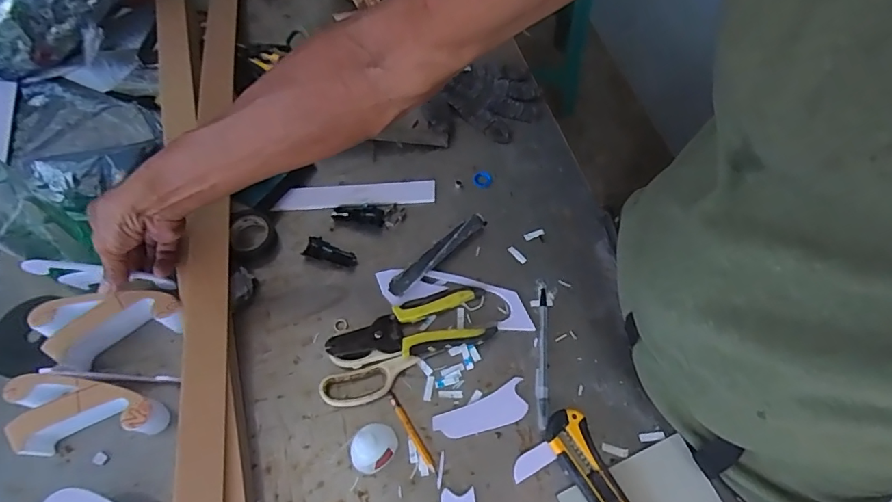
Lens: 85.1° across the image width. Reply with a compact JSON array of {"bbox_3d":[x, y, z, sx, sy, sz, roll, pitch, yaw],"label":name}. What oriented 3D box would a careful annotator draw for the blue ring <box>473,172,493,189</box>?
[{"bbox_3d":[0.047,-0.092,0.626,0.024,0.005,0.025,0,62,-1],"label":"blue ring"}]

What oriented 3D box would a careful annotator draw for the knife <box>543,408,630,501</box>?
[{"bbox_3d":[0.145,0.228,0.445,0.039,0.023,0.165,-23,64,-13],"label":"knife"}]

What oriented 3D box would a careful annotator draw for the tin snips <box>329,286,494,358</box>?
[{"bbox_3d":[-0.038,0.082,0.520,0.172,0.020,0.066,-13,62,-8],"label":"tin snips"}]

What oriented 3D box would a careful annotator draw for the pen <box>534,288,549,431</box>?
[{"bbox_3d":[0.101,0.109,0.515,0.013,0.007,0.149,4,62,1],"label":"pen"}]

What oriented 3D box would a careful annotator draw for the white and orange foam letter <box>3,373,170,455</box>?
[{"bbox_3d":[-0.337,0.155,0.461,0.131,0.048,0.064,-2,62,-2],"label":"white and orange foam letter"}]

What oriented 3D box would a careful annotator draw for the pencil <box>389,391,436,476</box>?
[{"bbox_3d":[-0.034,0.177,0.475,0.008,0.006,0.087,-29,66,-16],"label":"pencil"}]

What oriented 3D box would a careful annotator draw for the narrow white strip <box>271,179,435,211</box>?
[{"bbox_3d":[-0.112,-0.071,0.608,0.193,0.005,0.034,-4,70,-4],"label":"narrow white strip"}]

